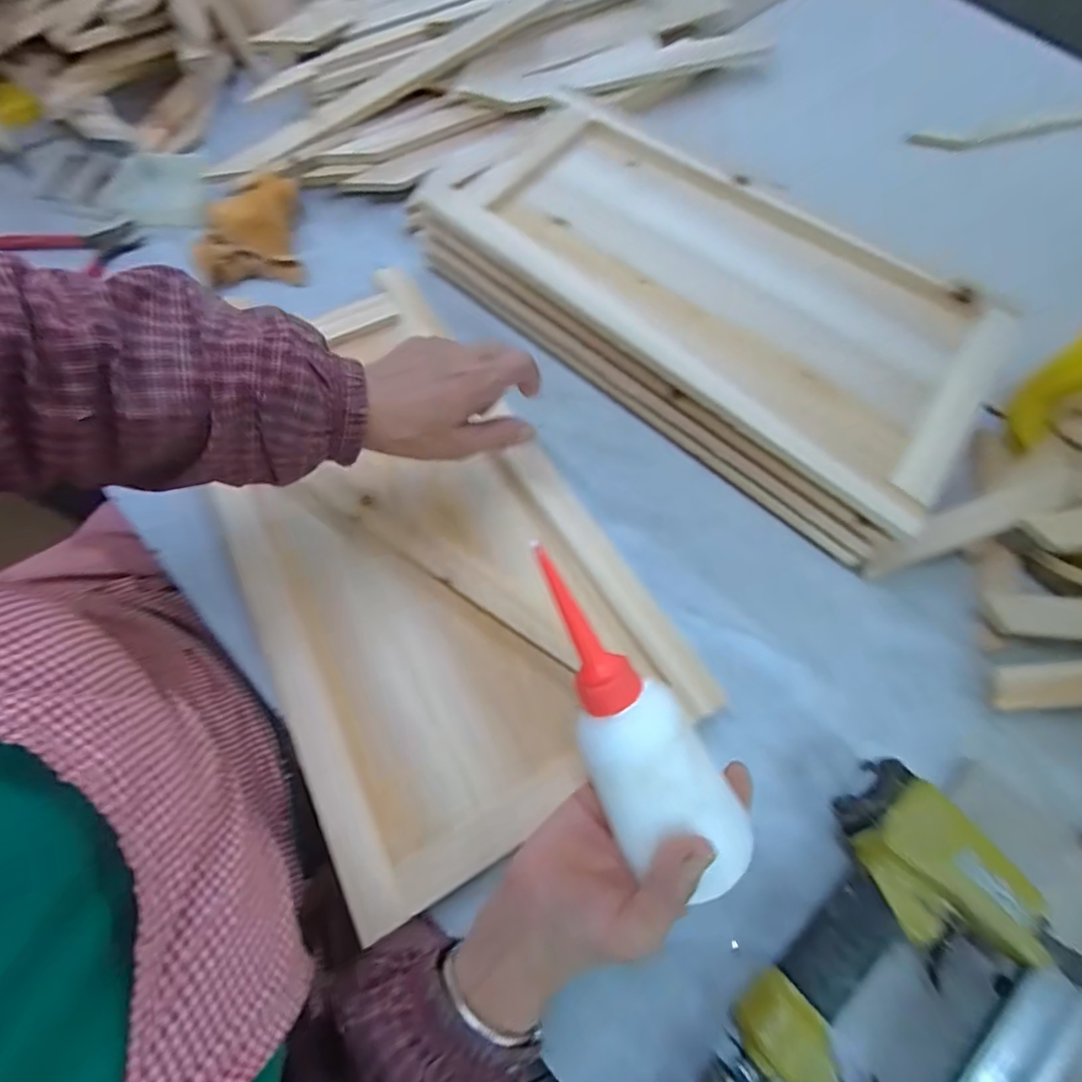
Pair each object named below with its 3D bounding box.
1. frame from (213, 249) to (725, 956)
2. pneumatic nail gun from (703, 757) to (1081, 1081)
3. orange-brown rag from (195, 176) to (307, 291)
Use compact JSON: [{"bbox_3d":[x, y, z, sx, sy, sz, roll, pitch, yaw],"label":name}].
[{"bbox_3d":[-0.099,-0.001,0.395,0.245,0.024,0.417,-28,72,-13],"label":"frame"},{"bbox_3d":[0.186,0.260,0.283,0.134,0.049,0.235,39,72,11],"label":"pneumatic nail gun"},{"bbox_3d":[-0.264,-0.280,0.491,0.086,0.034,0.100,-8,70,-6],"label":"orange-brown rag"}]

